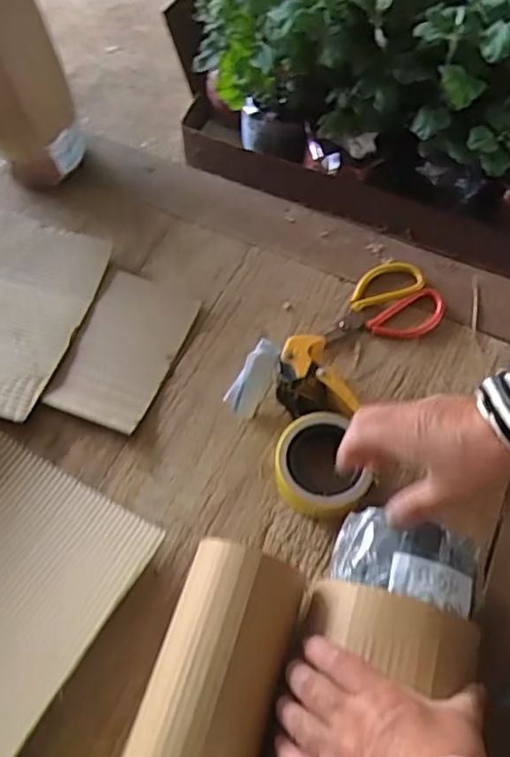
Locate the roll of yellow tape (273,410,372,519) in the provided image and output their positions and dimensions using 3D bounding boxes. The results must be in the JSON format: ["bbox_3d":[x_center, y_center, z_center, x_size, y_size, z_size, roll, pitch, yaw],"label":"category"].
[{"bbox_3d":[0.064,0.087,0.600,0.089,0.053,0.092,0,62,0],"label":"roll of yellow tape"}]

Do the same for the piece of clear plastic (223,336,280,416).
[{"bbox_3d":[0.000,-0.001,0.641,0.039,0.088,0.012,15,28,-18],"label":"piece of clear plastic"}]

